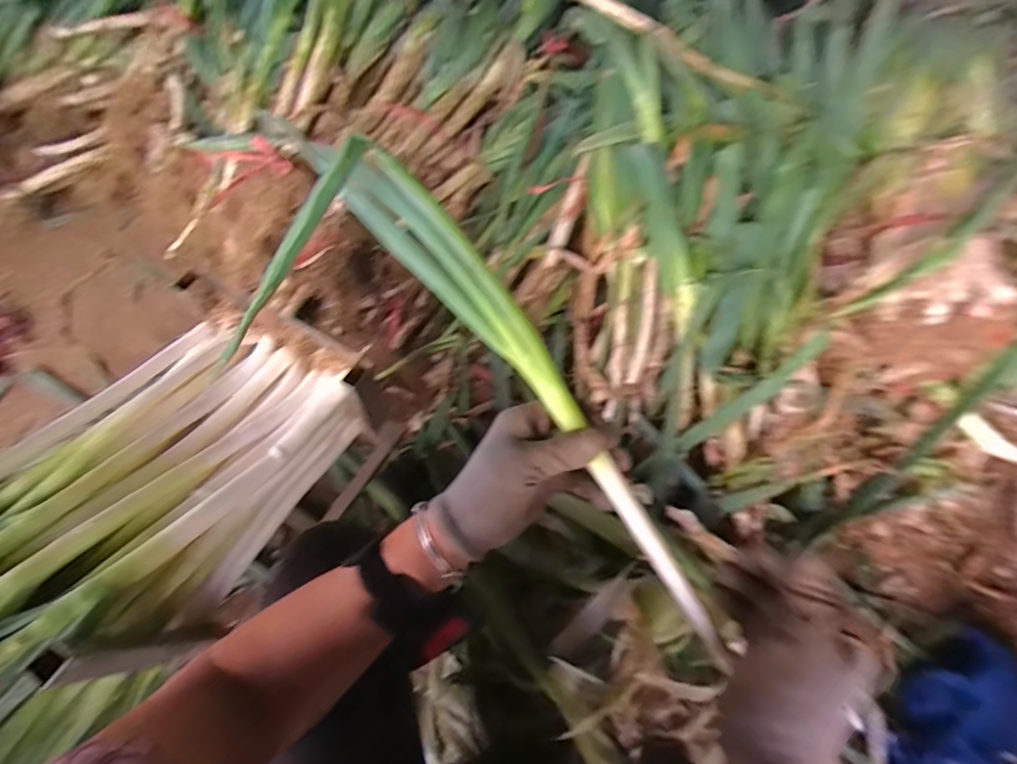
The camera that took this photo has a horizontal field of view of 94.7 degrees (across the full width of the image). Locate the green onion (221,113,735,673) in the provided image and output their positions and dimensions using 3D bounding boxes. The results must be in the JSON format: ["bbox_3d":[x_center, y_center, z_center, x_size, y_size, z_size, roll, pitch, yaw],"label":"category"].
[{"bbox_3d":[-0.039,0.025,0.357,0.160,0.144,0.473,-42,84,-19],"label":"green onion"}]

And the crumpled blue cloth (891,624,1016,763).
[{"bbox_3d":[0.595,0.457,0.610,0.123,0.087,0.257,36,68,17],"label":"crumpled blue cloth"}]

